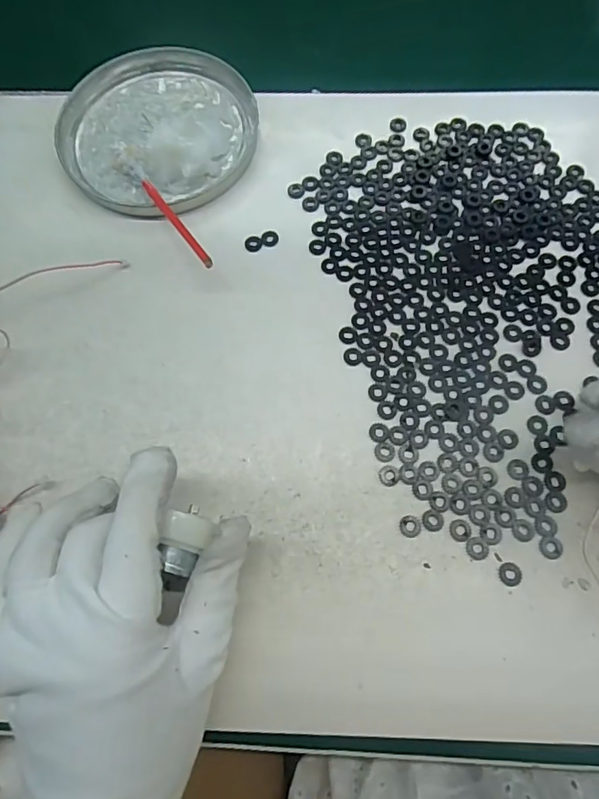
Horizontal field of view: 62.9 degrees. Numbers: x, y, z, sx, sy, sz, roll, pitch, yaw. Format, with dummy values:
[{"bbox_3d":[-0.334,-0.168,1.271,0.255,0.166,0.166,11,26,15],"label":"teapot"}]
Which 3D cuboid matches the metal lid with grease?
[{"bbox_3d":[-0.094,-0.183,0.321,0.125,0.019,0.127,-1,72,2],"label":"metal lid with grease"}]

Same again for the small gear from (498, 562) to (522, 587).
[{"bbox_3d":[0.101,0.083,0.233,0.011,0.004,0.010,-3,72,1],"label":"small gear"}]

